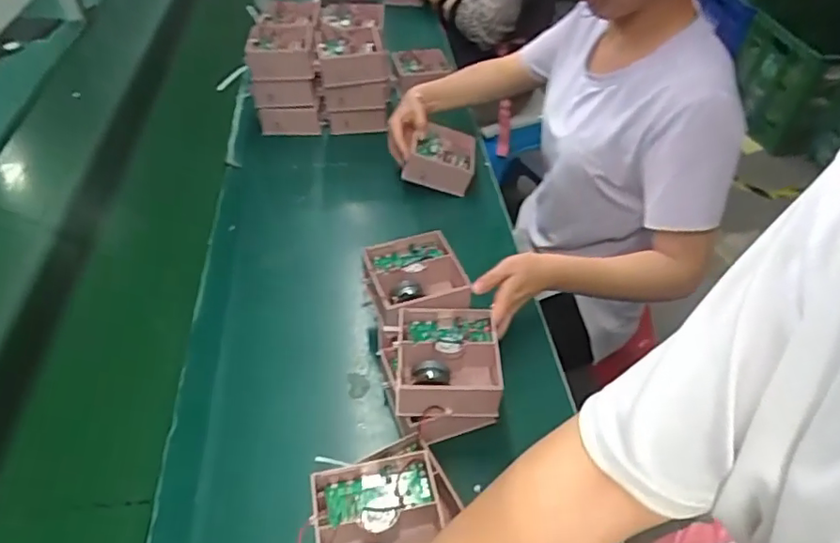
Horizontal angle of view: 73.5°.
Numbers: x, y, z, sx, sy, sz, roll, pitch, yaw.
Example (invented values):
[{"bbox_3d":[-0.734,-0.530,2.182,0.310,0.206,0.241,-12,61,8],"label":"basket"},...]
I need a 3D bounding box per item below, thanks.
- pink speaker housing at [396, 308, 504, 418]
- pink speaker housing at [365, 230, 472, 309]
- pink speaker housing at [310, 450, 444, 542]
[{"bbox_3d":[0.030,0.095,0.577,0.105,0.050,0.120,0,45,0],"label":"pink speaker housing"},{"bbox_3d":[-0.004,0.013,0.652,0.113,0.052,0.115,-13,47,-13],"label":"pink speaker housing"},{"bbox_3d":[-0.033,0.214,0.463,0.104,0.046,0.108,-12,47,-12],"label":"pink speaker housing"}]

